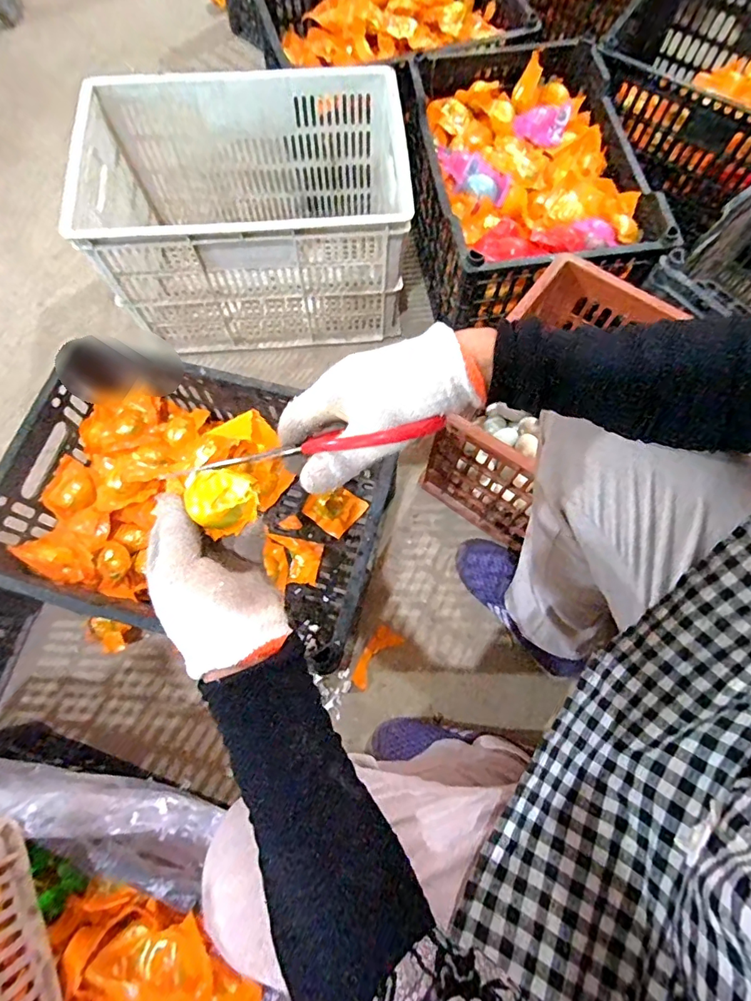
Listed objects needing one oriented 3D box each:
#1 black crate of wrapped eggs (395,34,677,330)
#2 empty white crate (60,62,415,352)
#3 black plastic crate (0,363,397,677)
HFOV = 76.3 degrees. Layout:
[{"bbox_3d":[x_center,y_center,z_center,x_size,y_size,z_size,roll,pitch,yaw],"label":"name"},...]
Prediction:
[{"bbox_3d":[0.255,-0.515,0.819,0.346,0.210,0.454,-9,72,-3],"label":"black crate of wrapped eggs"},{"bbox_3d":[-0.192,-0.462,0.798,0.466,0.256,0.304,-4,72,-1],"label":"empty white crate"},{"bbox_3d":[-0.219,0.016,0.651,0.443,0.223,0.298,14,72,5],"label":"black plastic crate"}]

